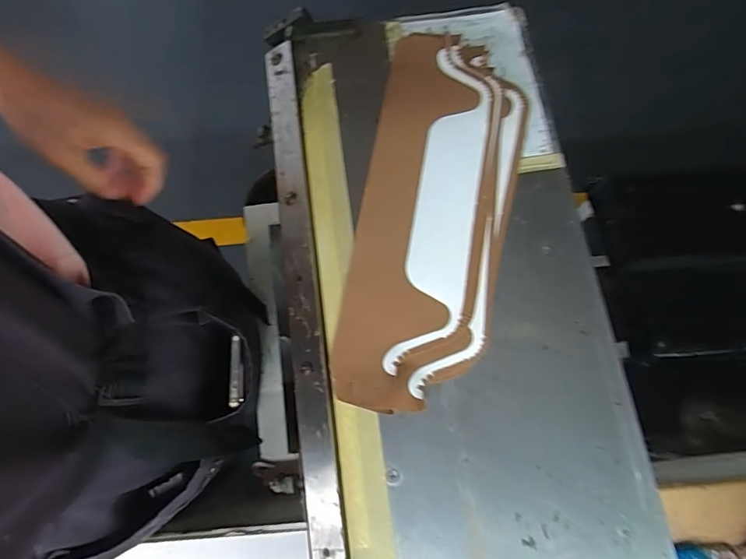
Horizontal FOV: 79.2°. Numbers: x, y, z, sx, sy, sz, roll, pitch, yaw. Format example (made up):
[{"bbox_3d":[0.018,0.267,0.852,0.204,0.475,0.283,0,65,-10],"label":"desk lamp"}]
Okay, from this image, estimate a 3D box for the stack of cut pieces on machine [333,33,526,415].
[{"bbox_3d":[0.066,-0.078,0.479,0.154,0.011,0.421,11,74,3],"label":"stack of cut pieces on machine"}]

